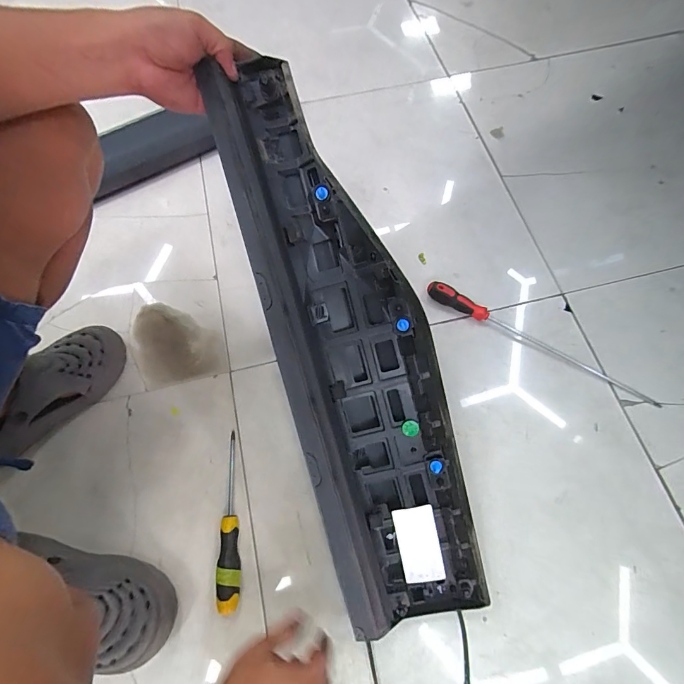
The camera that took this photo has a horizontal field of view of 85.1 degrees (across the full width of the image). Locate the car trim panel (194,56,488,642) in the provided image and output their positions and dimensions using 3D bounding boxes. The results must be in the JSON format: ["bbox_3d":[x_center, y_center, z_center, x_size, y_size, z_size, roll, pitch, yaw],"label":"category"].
[{"bbox_3d":[0.009,0.022,0.439,0.175,0.050,0.663,-20,96,-7],"label":"car trim panel"}]

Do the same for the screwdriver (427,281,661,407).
[{"bbox_3d":[0.330,-0.002,0.625,0.403,0.034,0.026,28,71,11],"label":"screwdriver"}]

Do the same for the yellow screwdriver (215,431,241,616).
[{"bbox_3d":[-0.157,0.246,0.527,0.028,0.036,0.227,-5,69,-2],"label":"yellow screwdriver"}]

